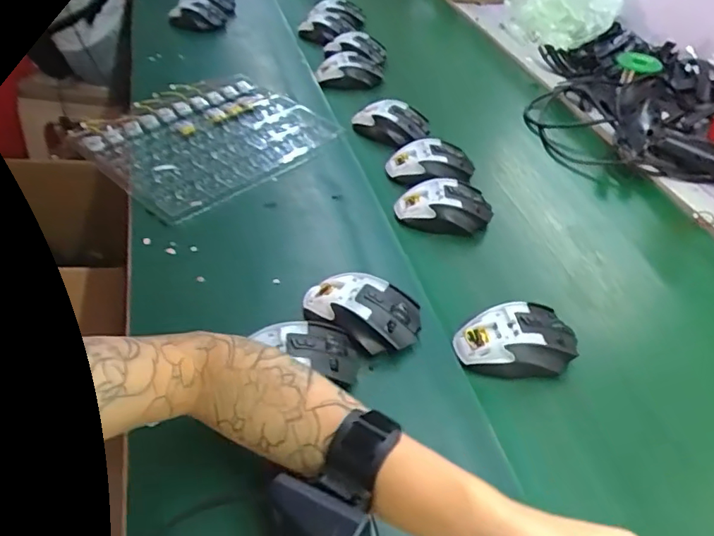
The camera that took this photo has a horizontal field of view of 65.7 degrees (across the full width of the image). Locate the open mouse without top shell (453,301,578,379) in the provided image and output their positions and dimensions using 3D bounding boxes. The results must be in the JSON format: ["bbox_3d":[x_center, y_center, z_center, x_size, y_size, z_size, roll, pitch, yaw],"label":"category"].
[{"bbox_3d":[0.153,0.075,0.538,0.117,0.049,0.073,-2,44,-5],"label":"open mouse without top shell"}]

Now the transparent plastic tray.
[{"bbox_3d":[-0.213,-0.189,0.792,0.260,0.022,0.299,35,52,30],"label":"transparent plastic tray"}]

